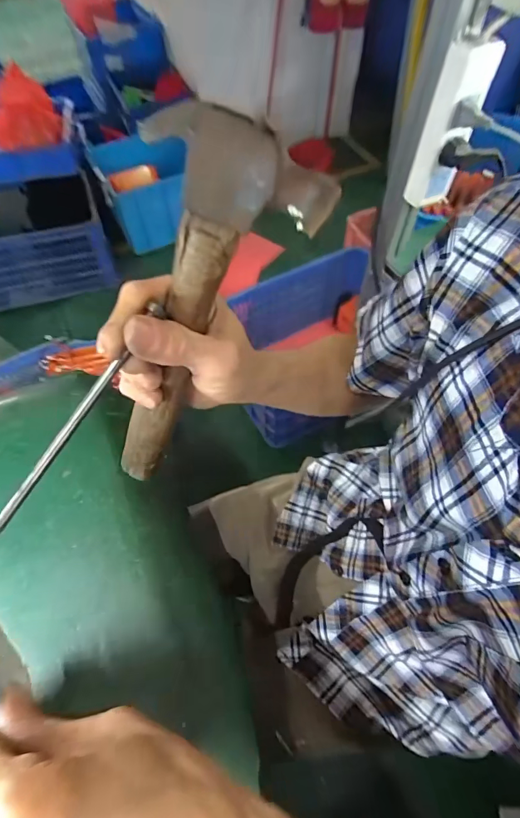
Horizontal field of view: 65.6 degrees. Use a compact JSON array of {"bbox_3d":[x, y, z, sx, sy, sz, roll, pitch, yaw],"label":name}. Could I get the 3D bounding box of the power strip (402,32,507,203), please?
[{"bbox_3d":[0.223,-0.333,0.482,0.049,0.172,0.037,-12,58,-6],"label":"power strip"}]

